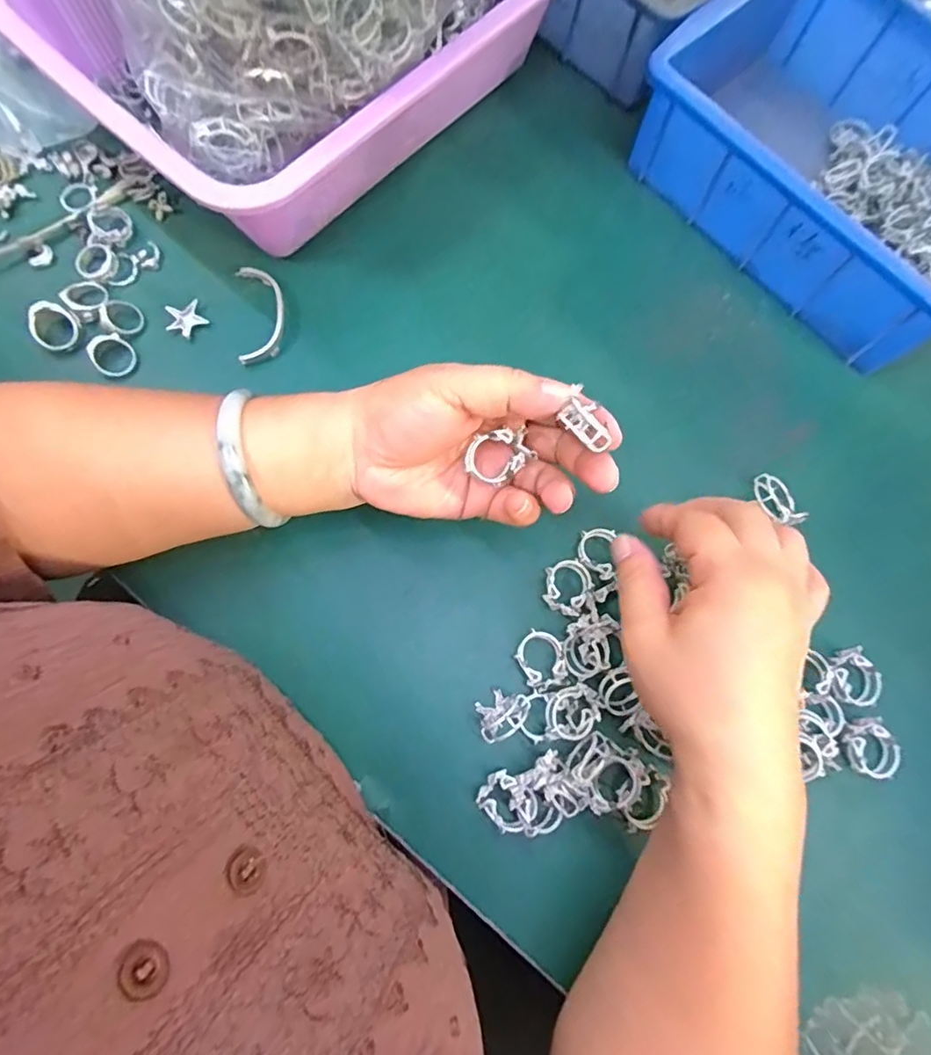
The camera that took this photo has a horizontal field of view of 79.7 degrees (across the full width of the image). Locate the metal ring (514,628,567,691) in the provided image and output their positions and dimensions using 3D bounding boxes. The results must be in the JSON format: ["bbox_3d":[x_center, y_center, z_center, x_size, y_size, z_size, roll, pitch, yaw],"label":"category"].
[{"bbox_3d":[0.042,0.072,0.299,0.024,0.004,0.031,-26,74,-7],"label":"metal ring"}]

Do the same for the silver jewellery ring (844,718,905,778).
[{"bbox_3d":[0.218,0.118,0.297,0.025,0.007,0.030,-20,79,-7],"label":"silver jewellery ring"}]

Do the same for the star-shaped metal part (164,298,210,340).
[{"bbox_3d":[-0.171,-0.127,0.342,0.023,0.006,0.021,-18,79,-5],"label":"star-shaped metal part"}]

